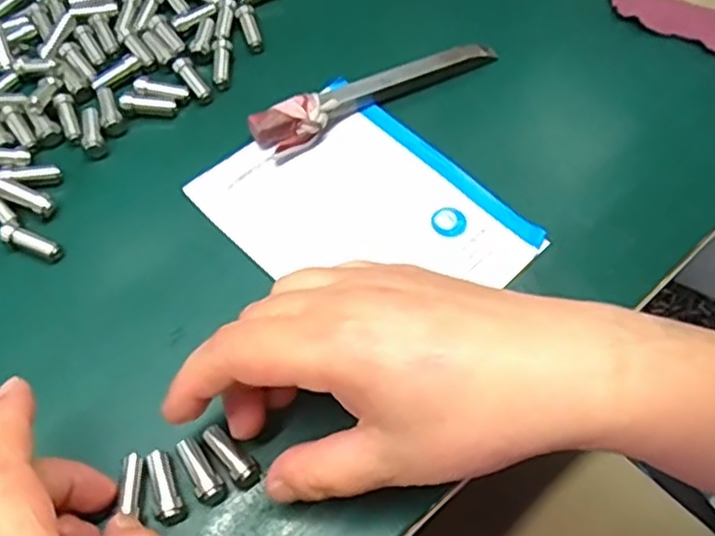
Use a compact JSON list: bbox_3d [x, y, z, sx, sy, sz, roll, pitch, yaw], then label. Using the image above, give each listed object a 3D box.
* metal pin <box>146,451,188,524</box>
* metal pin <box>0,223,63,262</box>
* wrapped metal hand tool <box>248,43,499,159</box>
[{"bbox_3d":[-0.073,0.083,0.275,0.010,0.007,0.028,-19,63,-12],"label":"metal pin"},{"bbox_3d":[-0.147,-0.012,0.330,0.028,0.010,0.010,20,62,8],"label":"metal pin"},{"bbox_3d":[0.009,-0.093,0.378,0.134,0.020,0.026,-27,65,-16],"label":"wrapped metal hand tool"}]

